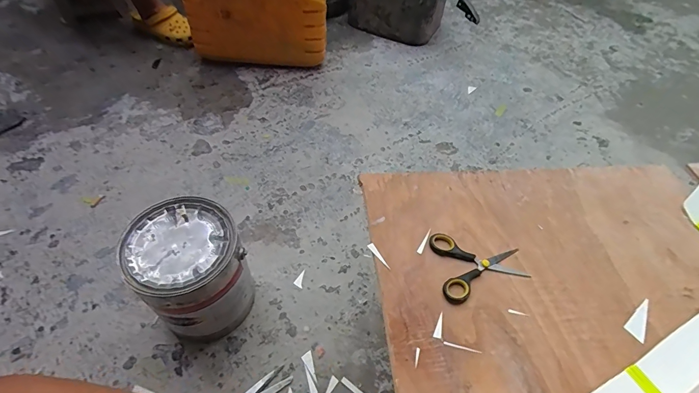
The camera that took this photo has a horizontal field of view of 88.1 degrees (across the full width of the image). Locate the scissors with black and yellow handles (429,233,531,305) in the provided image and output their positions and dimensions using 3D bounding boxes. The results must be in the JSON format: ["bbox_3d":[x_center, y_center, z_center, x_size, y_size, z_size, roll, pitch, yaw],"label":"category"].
[{"bbox_3d":[0.177,0.091,0.486,0.123,0.009,0.097,-3,52,-7],"label":"scissors with black and yellow handles"}]

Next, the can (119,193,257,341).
[{"bbox_3d":[-0.250,0.129,0.596,0.152,0.204,0.158,-25,58,-22],"label":"can"}]

